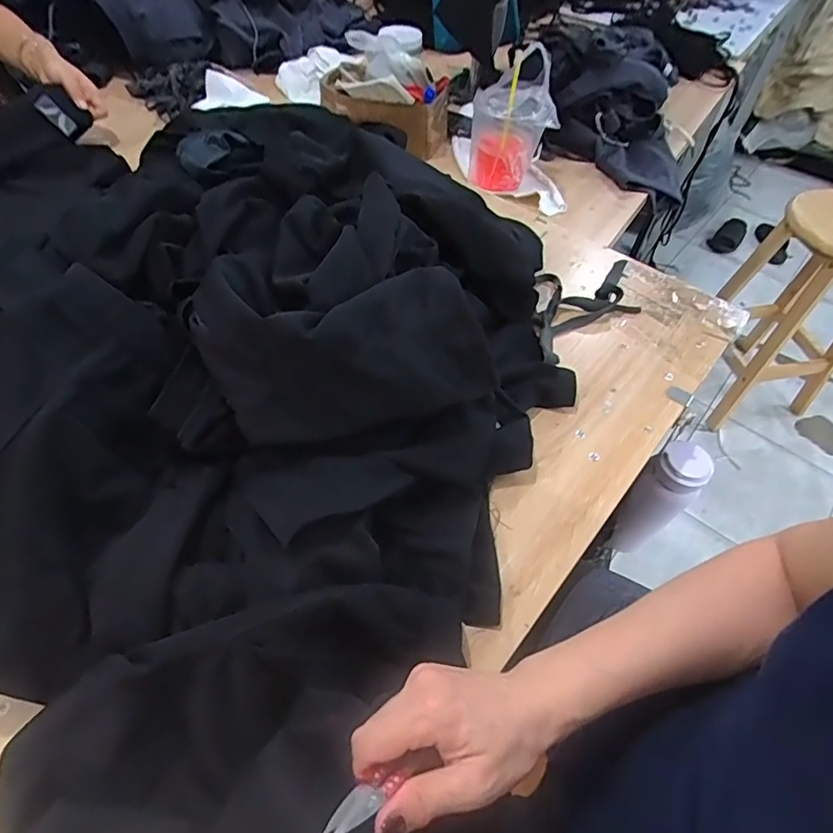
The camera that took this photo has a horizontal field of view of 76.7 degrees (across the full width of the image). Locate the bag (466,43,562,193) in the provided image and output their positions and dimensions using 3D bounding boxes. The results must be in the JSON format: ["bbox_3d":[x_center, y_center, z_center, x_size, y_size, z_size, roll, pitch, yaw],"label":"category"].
[{"bbox_3d":[0.169,-0.508,0.928,0.139,0.201,0.086,9,54,3],"label":"bag"}]

